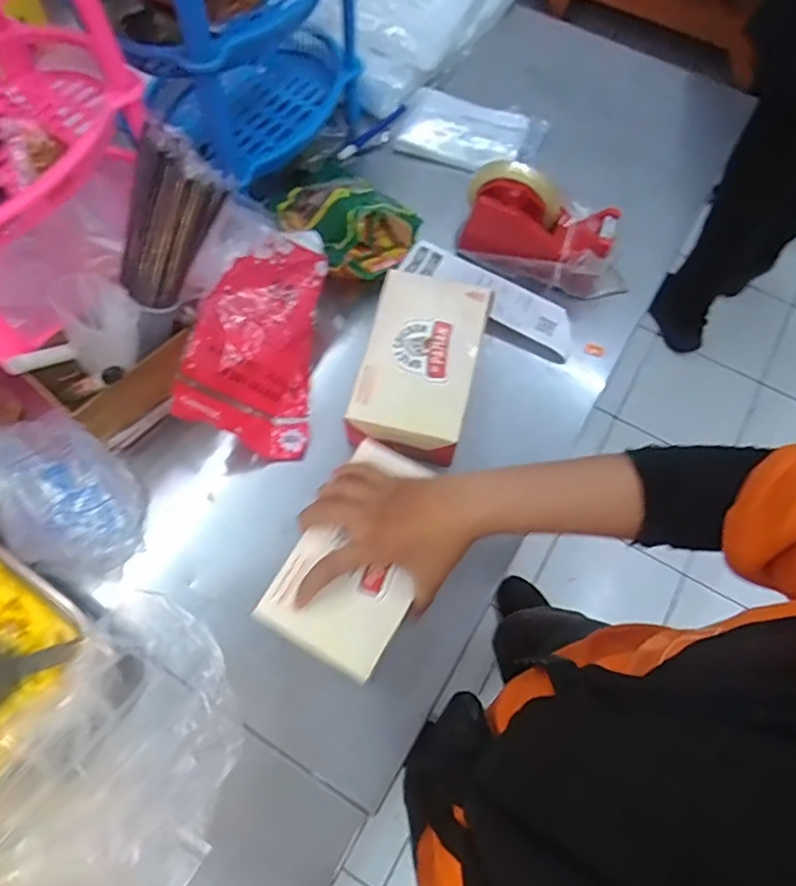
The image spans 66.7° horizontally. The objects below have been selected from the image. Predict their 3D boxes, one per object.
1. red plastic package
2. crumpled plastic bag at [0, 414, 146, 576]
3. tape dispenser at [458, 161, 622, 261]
[{"bbox_3d":[-0.124,-0.106,0.594,0.036,0.133,0.220,7,76,43],"label":"red plastic package"},{"bbox_3d":[-0.316,0.045,0.566,0.117,0.042,0.171,-37,73,-16],"label":"crumpled plastic bag"},{"bbox_3d":[0.148,-0.232,0.647,0.156,0.112,0.059,14,67,4],"label":"tape dispenser"}]

